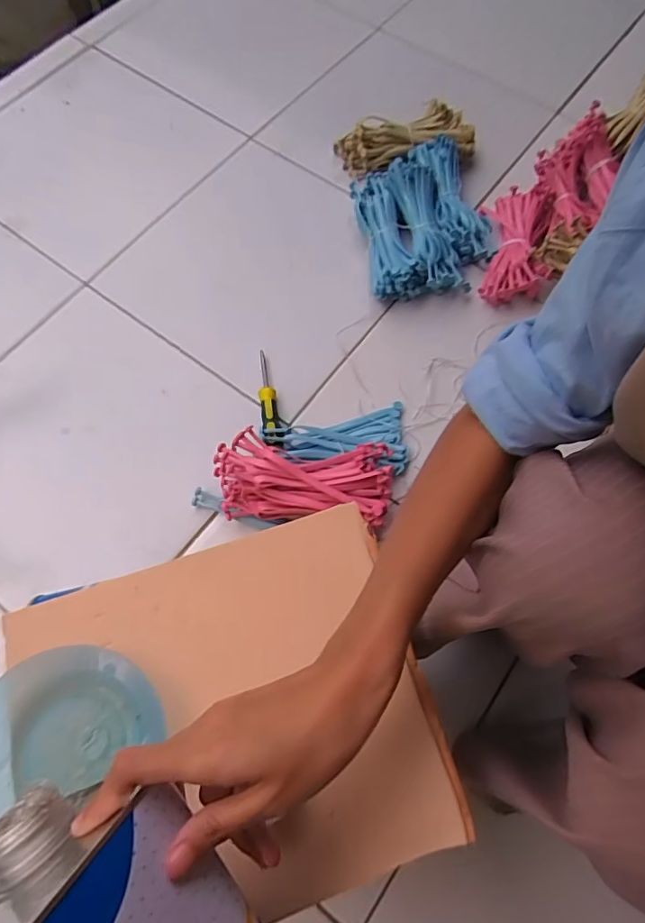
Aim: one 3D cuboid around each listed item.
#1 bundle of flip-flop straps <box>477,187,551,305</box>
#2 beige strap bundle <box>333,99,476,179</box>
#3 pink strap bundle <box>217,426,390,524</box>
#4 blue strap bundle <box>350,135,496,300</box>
[{"bbox_3d":[0.301,-0.334,0.784,0.102,0.048,0.204,6,70,1],"label":"bundle of flip-flop straps"},{"bbox_3d":[0.140,-0.533,0.853,0.226,0.064,0.086,-12,70,-6],"label":"beige strap bundle"},{"bbox_3d":[-0.025,0.020,0.629,0.217,0.046,0.100,3,70,-1],"label":"pink strap bundle"},{"bbox_3d":[0.159,-0.386,0.793,0.203,0.065,0.265,-8,70,-5],"label":"blue strap bundle"}]

